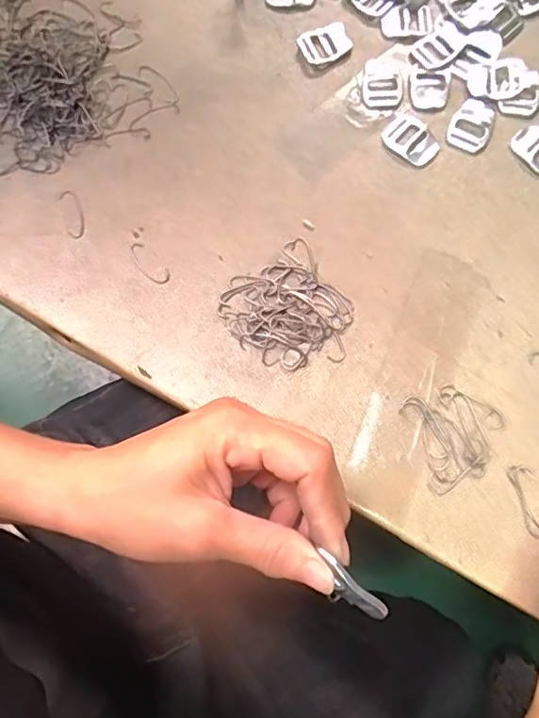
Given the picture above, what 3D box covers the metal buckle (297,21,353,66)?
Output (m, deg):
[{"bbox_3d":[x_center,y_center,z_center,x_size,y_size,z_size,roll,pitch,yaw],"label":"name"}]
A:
[{"bbox_3d":[0.042,-0.233,0.401,0.037,0.005,0.029,-22,78,-4],"label":"metal buckle"}]

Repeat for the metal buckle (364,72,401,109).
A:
[{"bbox_3d":[0.082,-0.195,0.391,0.027,0.004,0.028,2,77,2],"label":"metal buckle"}]

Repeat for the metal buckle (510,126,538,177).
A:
[{"bbox_3d":[0.191,-0.147,0.379,0.029,0.004,0.039,-37,79,-7],"label":"metal buckle"}]

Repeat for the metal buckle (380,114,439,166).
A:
[{"bbox_3d":[0.101,-0.155,0.382,0.029,0.004,0.040,-42,80,-8],"label":"metal buckle"}]

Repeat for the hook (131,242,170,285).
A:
[{"bbox_3d":[-0.084,-0.065,0.373,0.015,0.004,0.037,-44,80,-8],"label":"hook"}]

